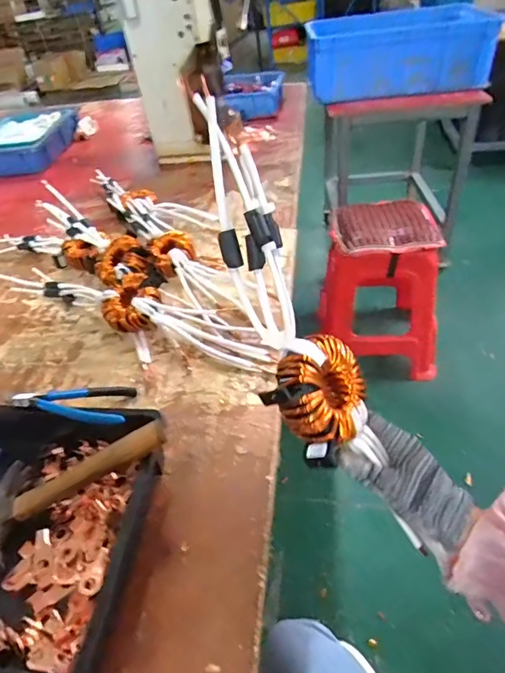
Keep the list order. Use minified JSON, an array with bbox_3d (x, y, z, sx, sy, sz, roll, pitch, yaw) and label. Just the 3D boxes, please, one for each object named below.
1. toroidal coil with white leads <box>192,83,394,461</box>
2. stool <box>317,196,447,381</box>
[{"bbox_3d":[0.027,-0.034,0.369,0.082,0.319,0.045,-24,3,-22],"label":"toroidal coil with white leads"},{"bbox_3d":[0.396,-0.153,1.353,0.338,0.429,0.339,-2,42,6],"label":"stool"}]

